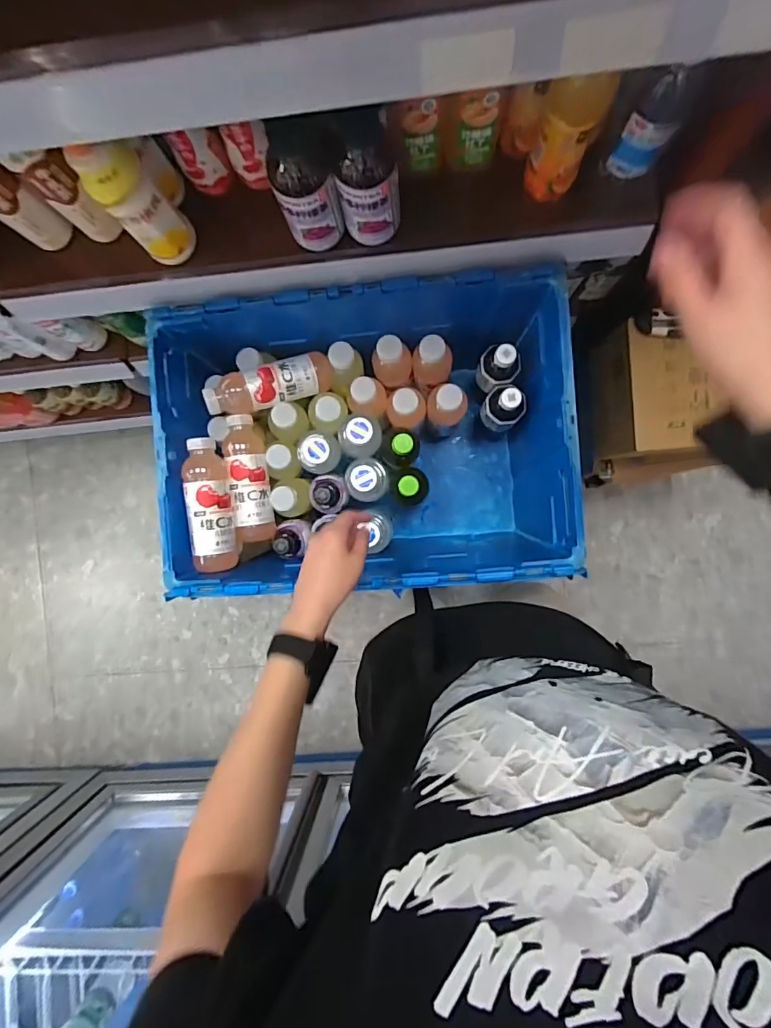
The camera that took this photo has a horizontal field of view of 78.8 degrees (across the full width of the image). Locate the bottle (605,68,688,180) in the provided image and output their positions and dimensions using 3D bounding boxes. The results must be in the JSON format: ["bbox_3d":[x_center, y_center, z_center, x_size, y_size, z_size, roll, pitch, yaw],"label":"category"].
[{"bbox_3d":[0.299,-0.432,0.521,0.049,0.106,0.059,39,94,2],"label":"bottle"}]

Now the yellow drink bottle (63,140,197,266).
[{"bbox_3d":[-0.293,-0.369,0.558,0.072,0.161,0.053,-37,88,6],"label":"yellow drink bottle"}]

